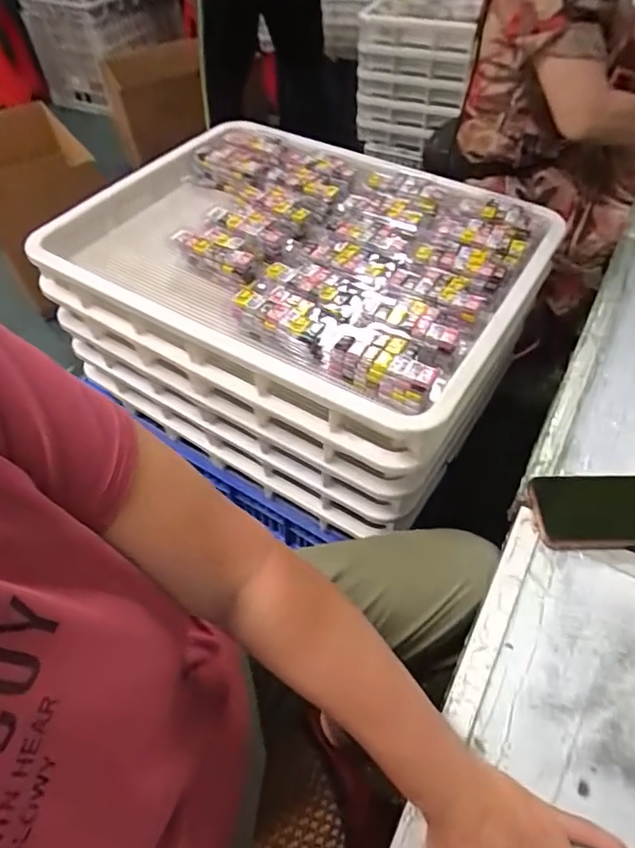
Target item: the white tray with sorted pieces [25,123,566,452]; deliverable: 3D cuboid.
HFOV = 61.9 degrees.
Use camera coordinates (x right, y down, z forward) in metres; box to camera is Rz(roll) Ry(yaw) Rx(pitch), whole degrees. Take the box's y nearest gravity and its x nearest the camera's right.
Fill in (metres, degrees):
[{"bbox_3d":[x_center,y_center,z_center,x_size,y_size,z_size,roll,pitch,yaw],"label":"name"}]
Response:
[{"bbox_3d":[-0.033,-0.253,0.753,0.632,0.065,0.460,26,58,21],"label":"white tray with sorted pieces"}]

